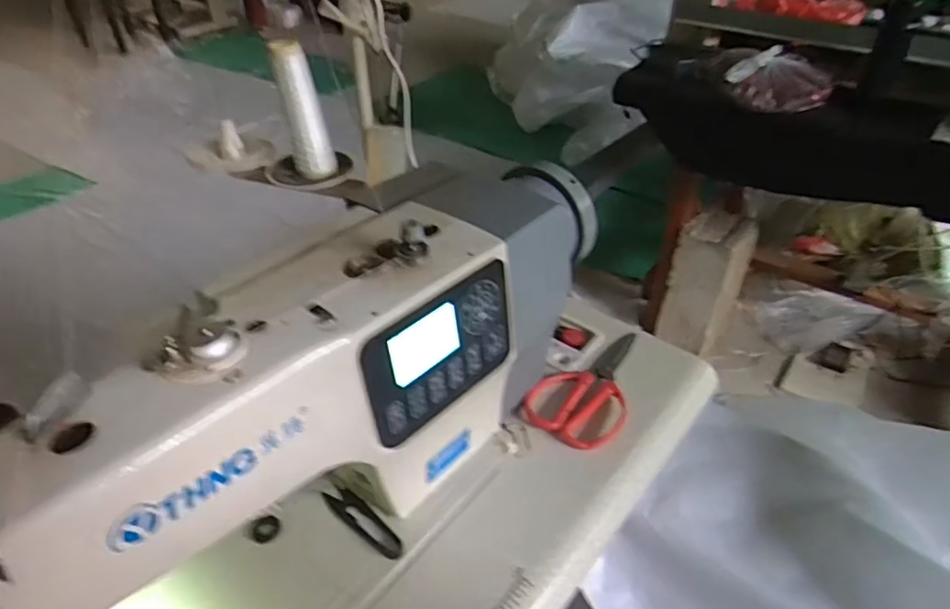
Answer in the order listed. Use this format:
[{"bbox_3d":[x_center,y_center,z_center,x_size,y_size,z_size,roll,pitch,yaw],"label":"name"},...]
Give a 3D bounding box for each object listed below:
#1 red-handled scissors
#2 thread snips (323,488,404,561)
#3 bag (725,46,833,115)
[{"bbox_3d":[0.127,0.086,0.653,0.095,0.018,0.169,23,44,25],"label":"red-handled scissors"},{"bbox_3d":[-0.097,0.187,0.525,0.093,0.004,0.024,28,46,30],"label":"thread snips"},{"bbox_3d":[0.659,-0.485,1.304,0.182,0.106,0.125,30,48,32],"label":"bag"}]

